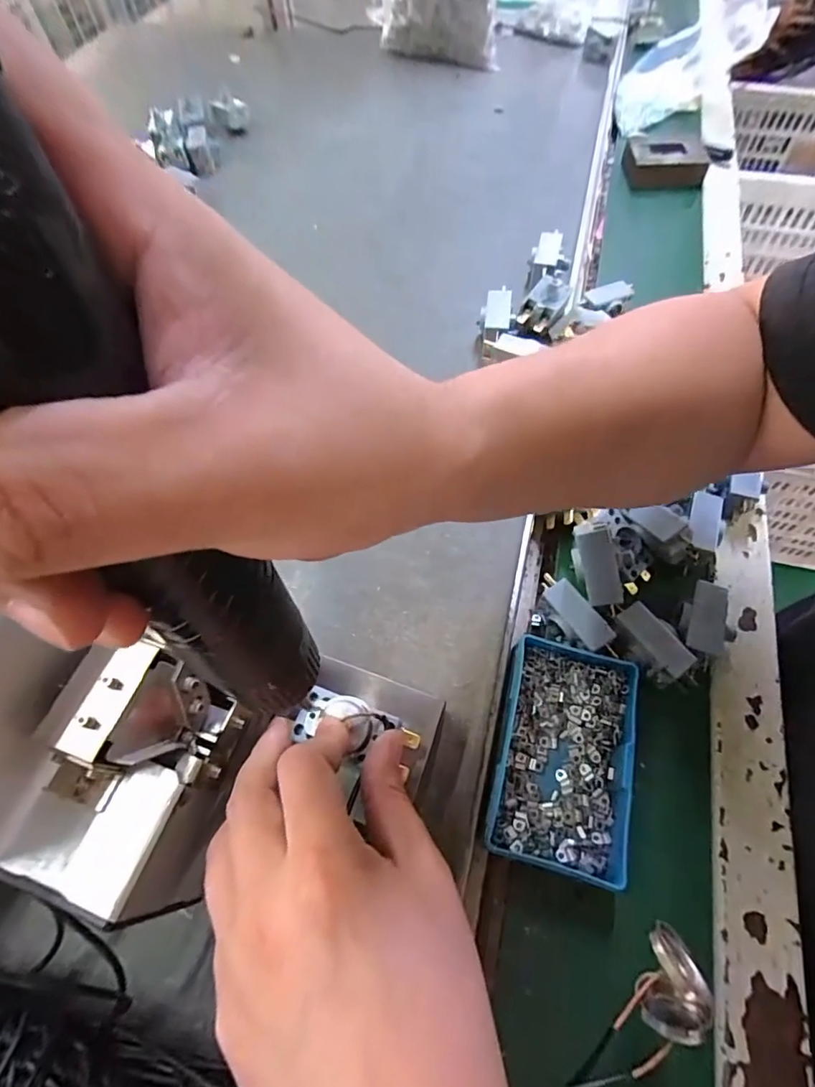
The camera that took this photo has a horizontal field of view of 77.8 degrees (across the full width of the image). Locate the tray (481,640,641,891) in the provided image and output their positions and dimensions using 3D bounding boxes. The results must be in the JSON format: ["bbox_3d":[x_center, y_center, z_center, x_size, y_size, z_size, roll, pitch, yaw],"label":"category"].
[{"bbox_3d":[0.088,0.115,0.282,0.069,0.020,0.115,13,62,9],"label":"tray"}]

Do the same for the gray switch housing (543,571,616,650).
[{"bbox_3d":[0.104,0.042,0.316,0.018,0.009,0.054,-32,64,-15],"label":"gray switch housing"}]

